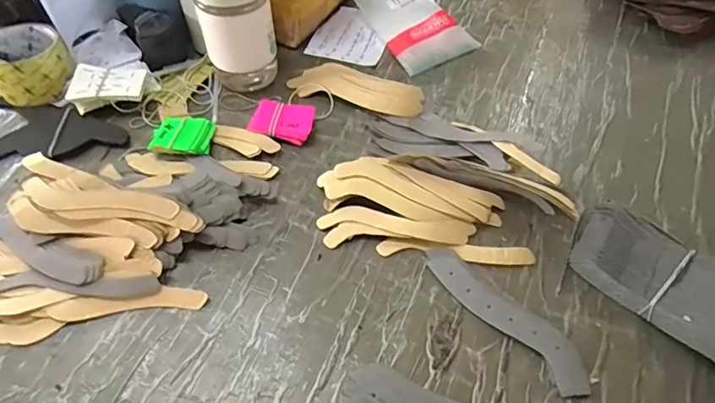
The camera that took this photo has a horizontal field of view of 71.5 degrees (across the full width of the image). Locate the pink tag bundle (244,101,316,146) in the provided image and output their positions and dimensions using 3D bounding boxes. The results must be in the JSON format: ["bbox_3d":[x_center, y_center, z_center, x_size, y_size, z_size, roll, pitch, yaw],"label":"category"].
[{"bbox_3d":[-0.086,-0.092,0.575,0.069,0.021,0.049,11,53,8],"label":"pink tag bundle"}]

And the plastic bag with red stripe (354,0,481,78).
[{"bbox_3d":[0.071,-0.253,0.683,0.100,0.028,0.168,-34,72,0],"label":"plastic bag with red stripe"}]

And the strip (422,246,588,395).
[{"bbox_3d":[0.130,0.098,0.438,0.037,0.009,0.167,-34,59,-24],"label":"strip"}]

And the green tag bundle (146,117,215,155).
[{"bbox_3d":[-0.195,-0.076,0.560,0.063,0.014,0.059,5,52,3],"label":"green tag bundle"}]

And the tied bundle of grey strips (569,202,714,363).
[{"bbox_3d":[0.280,0.071,0.440,0.169,0.041,0.094,37,61,25],"label":"tied bundle of grey strips"}]

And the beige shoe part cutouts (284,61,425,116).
[{"bbox_3d":[-0.001,-0.141,0.612,0.166,0.020,0.054,16,54,12],"label":"beige shoe part cutouts"}]

